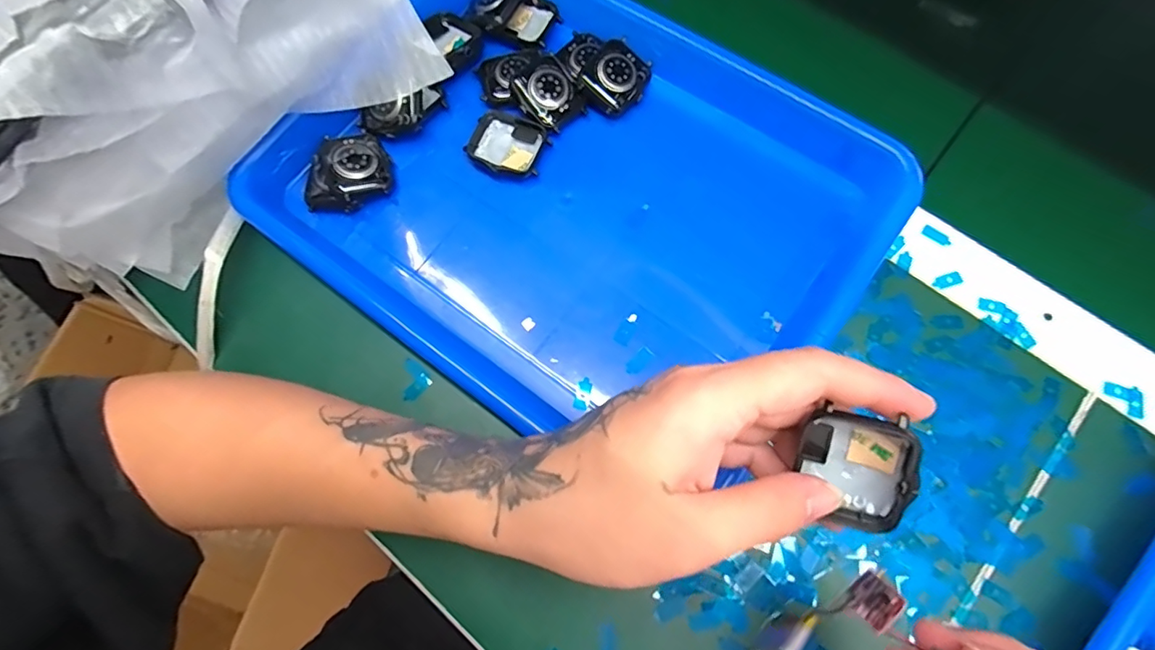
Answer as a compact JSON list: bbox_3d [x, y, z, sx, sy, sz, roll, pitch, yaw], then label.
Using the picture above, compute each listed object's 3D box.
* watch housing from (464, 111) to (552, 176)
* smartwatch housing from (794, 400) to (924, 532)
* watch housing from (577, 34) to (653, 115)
[{"bbox_3d":[-0.042,-0.112,0.322,0.044,0.007,0.037,21,75,9],"label":"watch housing"},{"bbox_3d":[0.100,0.051,0.189,0.037,0.007,0.043,10,111,27],"label":"smartwatch housing"},{"bbox_3d":[0.025,-0.155,0.327,0.037,0.009,0.043,39,90,-9],"label":"watch housing"}]

